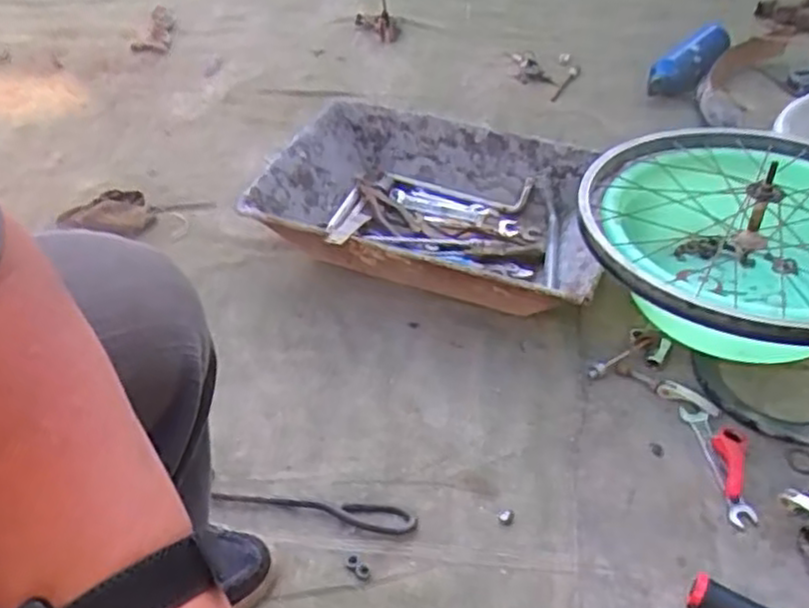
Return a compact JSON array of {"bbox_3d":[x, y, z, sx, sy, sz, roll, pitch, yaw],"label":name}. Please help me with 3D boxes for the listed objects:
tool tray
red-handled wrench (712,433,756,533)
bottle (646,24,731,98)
[{"bbox_3d":[0.044,-0.127,1.055,0.498,0.118,0.307,18,48,20],"label":"tool tray"},{"bbox_3d":[0.352,0.185,0.775,0.034,0.021,0.109,6,45,9],"label":"red-handled wrench"},{"bbox_3d":[0.479,-0.408,1.225,0.176,0.054,0.069,-39,51,-2],"label":"bottle"}]

